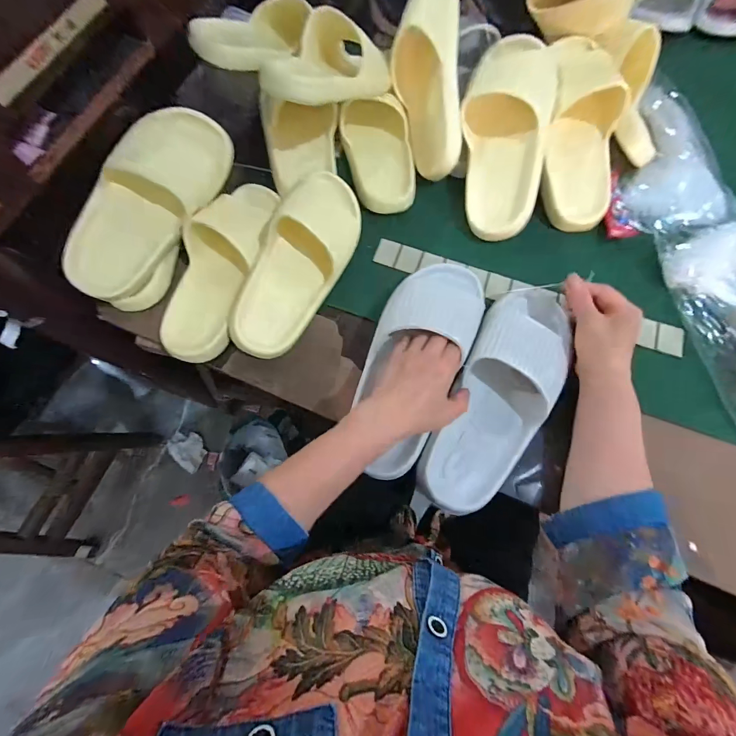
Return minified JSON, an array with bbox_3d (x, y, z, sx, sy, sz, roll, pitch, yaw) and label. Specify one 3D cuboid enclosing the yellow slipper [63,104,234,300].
[{"bbox_3d":[-0.262,-0.198,0.413,0.251,0.098,0.075,-56,37,-1],"label":"yellow slipper"}]

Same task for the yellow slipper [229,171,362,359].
[{"bbox_3d":[-0.085,-0.134,0.410,0.095,0.071,0.249,25,74,6],"label":"yellow slipper"}]

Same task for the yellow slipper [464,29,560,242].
[{"bbox_3d":[0.175,-0.302,0.450,0.106,0.062,0.263,5,87,1],"label":"yellow slipper"}]

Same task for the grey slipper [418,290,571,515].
[{"bbox_3d":[0.150,0.027,0.386,0.102,0.059,0.273,27,78,7],"label":"grey slipper"}]

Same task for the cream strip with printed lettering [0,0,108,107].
[{"bbox_3d":[-0.282,-0.289,0.311,0.007,0.019,0.144,20,74,5],"label":"cream strip with printed lettering"}]

